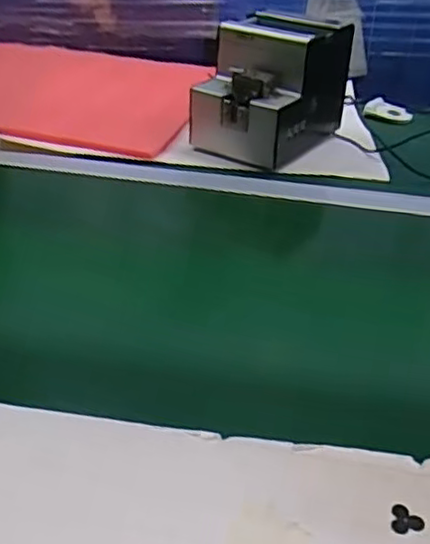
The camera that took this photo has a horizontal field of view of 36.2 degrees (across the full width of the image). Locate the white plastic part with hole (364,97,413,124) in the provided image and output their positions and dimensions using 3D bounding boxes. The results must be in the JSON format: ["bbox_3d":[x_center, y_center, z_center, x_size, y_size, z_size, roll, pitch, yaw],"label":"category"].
[{"bbox_3d":[0.261,-0.242,0.984,0.066,0.023,0.035,17,34,20],"label":"white plastic part with hole"}]

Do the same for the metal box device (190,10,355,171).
[{"bbox_3d":[0.072,-0.233,0.831,0.131,0.147,0.183,20,36,25],"label":"metal box device"}]

